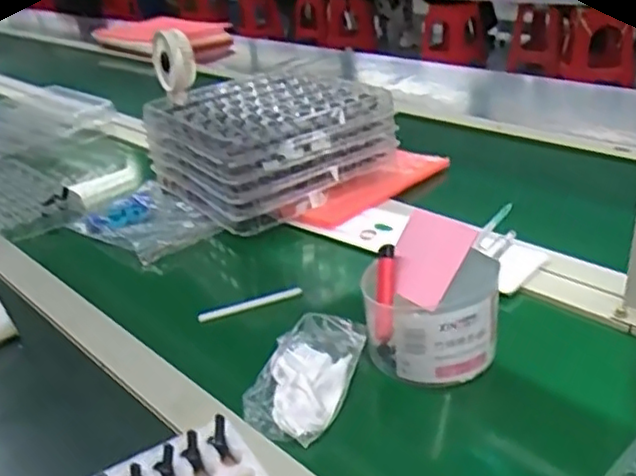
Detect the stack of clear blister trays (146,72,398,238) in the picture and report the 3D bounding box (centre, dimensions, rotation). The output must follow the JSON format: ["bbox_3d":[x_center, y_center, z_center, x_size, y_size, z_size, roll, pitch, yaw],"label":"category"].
[{"bbox_3d":[-0.071,-0.135,0.933,0.254,0.119,0.264,-22,31,-29],"label":"stack of clear blister trays"}]

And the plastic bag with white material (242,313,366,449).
[{"bbox_3d":[-0.010,0.110,0.553,0.077,0.035,0.124,5,29,20],"label":"plastic bag with white material"}]

